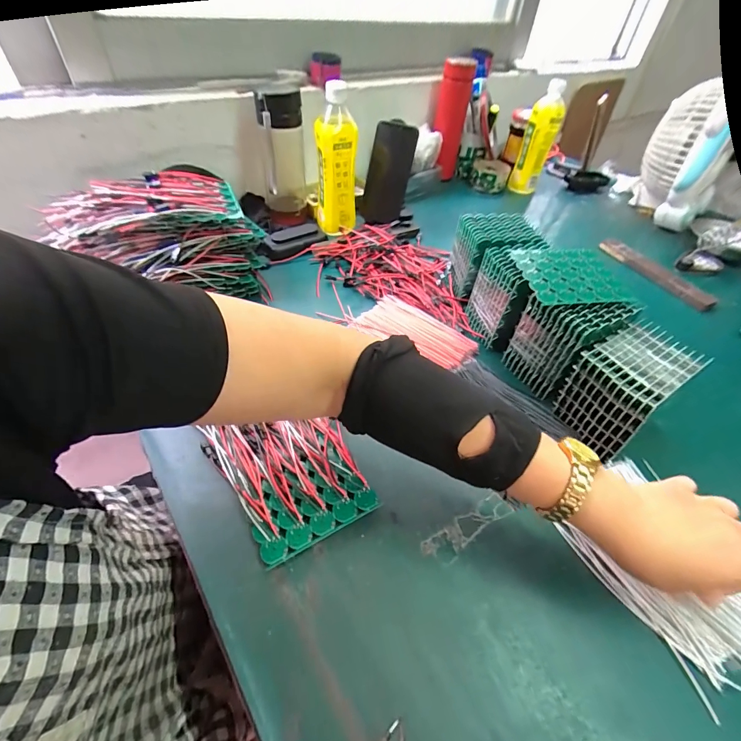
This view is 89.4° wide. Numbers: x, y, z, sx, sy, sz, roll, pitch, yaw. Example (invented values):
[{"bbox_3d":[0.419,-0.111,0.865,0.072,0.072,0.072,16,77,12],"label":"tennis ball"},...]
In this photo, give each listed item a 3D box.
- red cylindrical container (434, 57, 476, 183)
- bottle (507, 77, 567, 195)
[{"bbox_3d":[0.158,-0.494,0.752,0.058,0.203,0.064,12,47,6],"label":"red cylindrical container"},{"bbox_3d":[0.345,-0.473,0.775,0.061,0.205,0.060,19,48,13],"label":"bottle"}]

